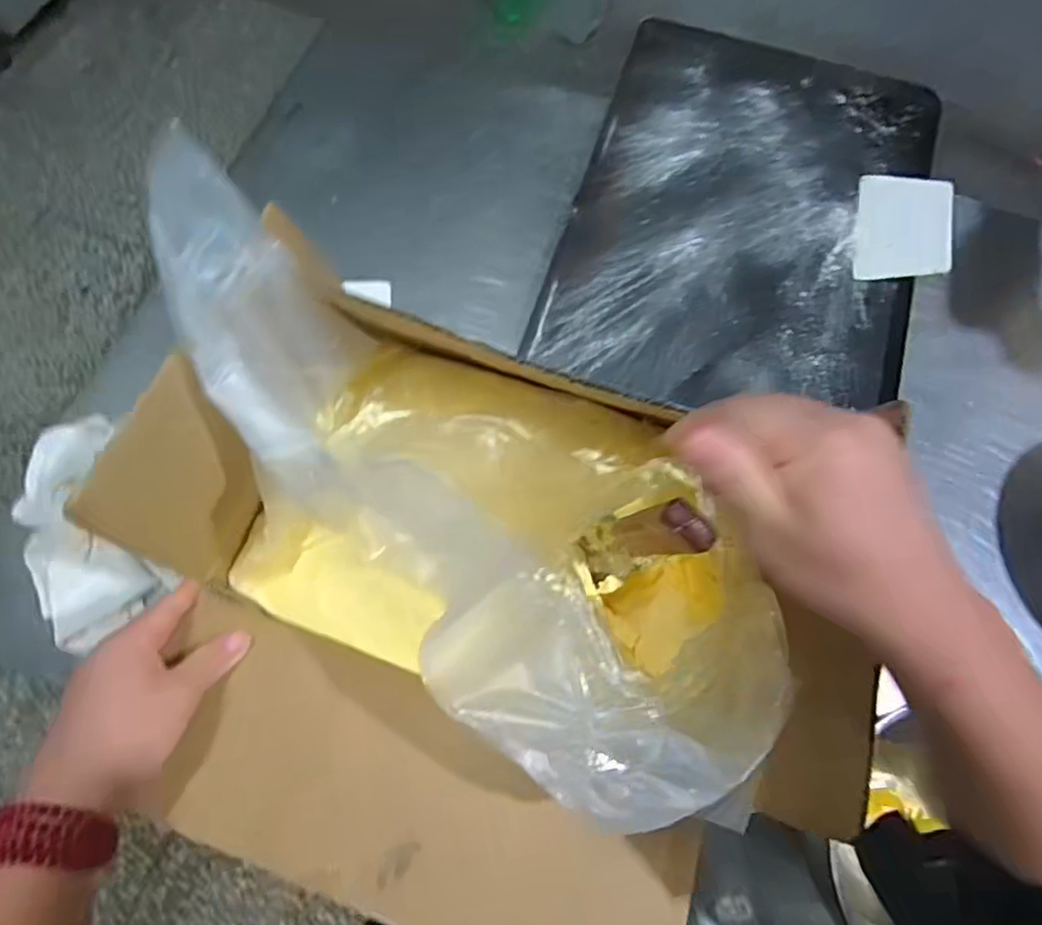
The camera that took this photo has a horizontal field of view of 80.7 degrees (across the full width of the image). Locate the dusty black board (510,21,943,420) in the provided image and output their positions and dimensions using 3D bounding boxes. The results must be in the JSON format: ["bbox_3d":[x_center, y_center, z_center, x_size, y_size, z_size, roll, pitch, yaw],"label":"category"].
[{"bbox_3d":[0.276,-0.309,0.748,0.392,0.035,0.558,17,75,6],"label":"dusty black board"}]

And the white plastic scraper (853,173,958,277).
[{"bbox_3d":[0.445,-0.275,0.712,0.095,0.008,0.140,4,73,26],"label":"white plastic scraper"}]

